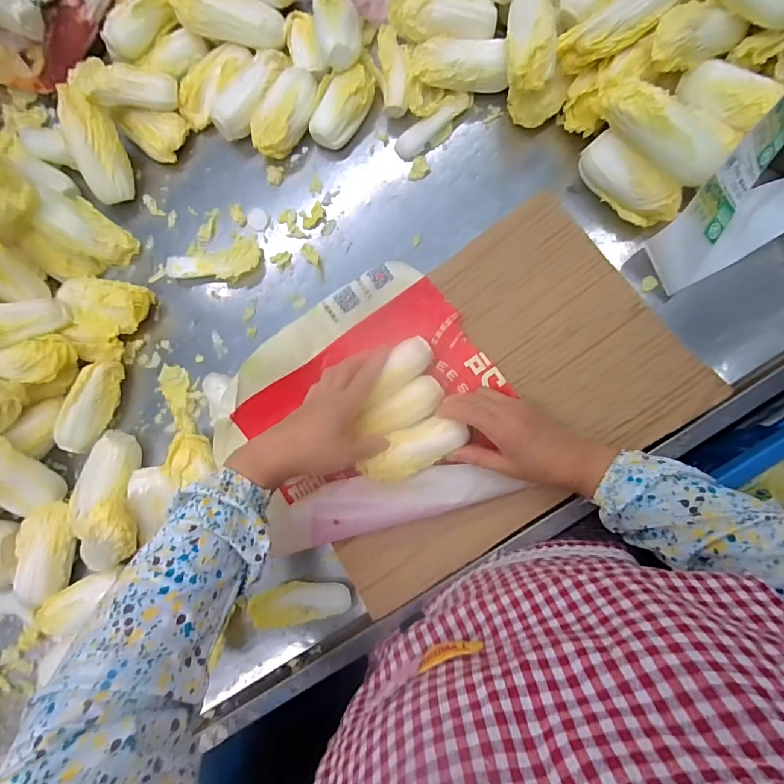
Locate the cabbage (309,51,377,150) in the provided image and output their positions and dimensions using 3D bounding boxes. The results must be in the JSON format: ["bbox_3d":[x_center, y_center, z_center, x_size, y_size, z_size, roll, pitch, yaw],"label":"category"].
[{"bbox_3d":[-0.055,-0.335,0.506,0.052,0.047,0.104,39,89,8],"label":"cabbage"}]

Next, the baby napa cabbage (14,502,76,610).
[{"bbox_3d":[-0.378,0.178,0.484,0.063,0.044,0.109,-4,84,5],"label":"baby napa cabbage"}]

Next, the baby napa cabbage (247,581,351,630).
[{"bbox_3d":[-0.094,0.221,0.460,0.100,0.031,0.044,-12,83,4],"label":"baby napa cabbage"}]

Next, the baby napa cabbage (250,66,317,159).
[{"bbox_3d":[-0.125,-0.324,0.514,0.060,0.044,0.102,37,89,8],"label":"baby napa cabbage"}]

